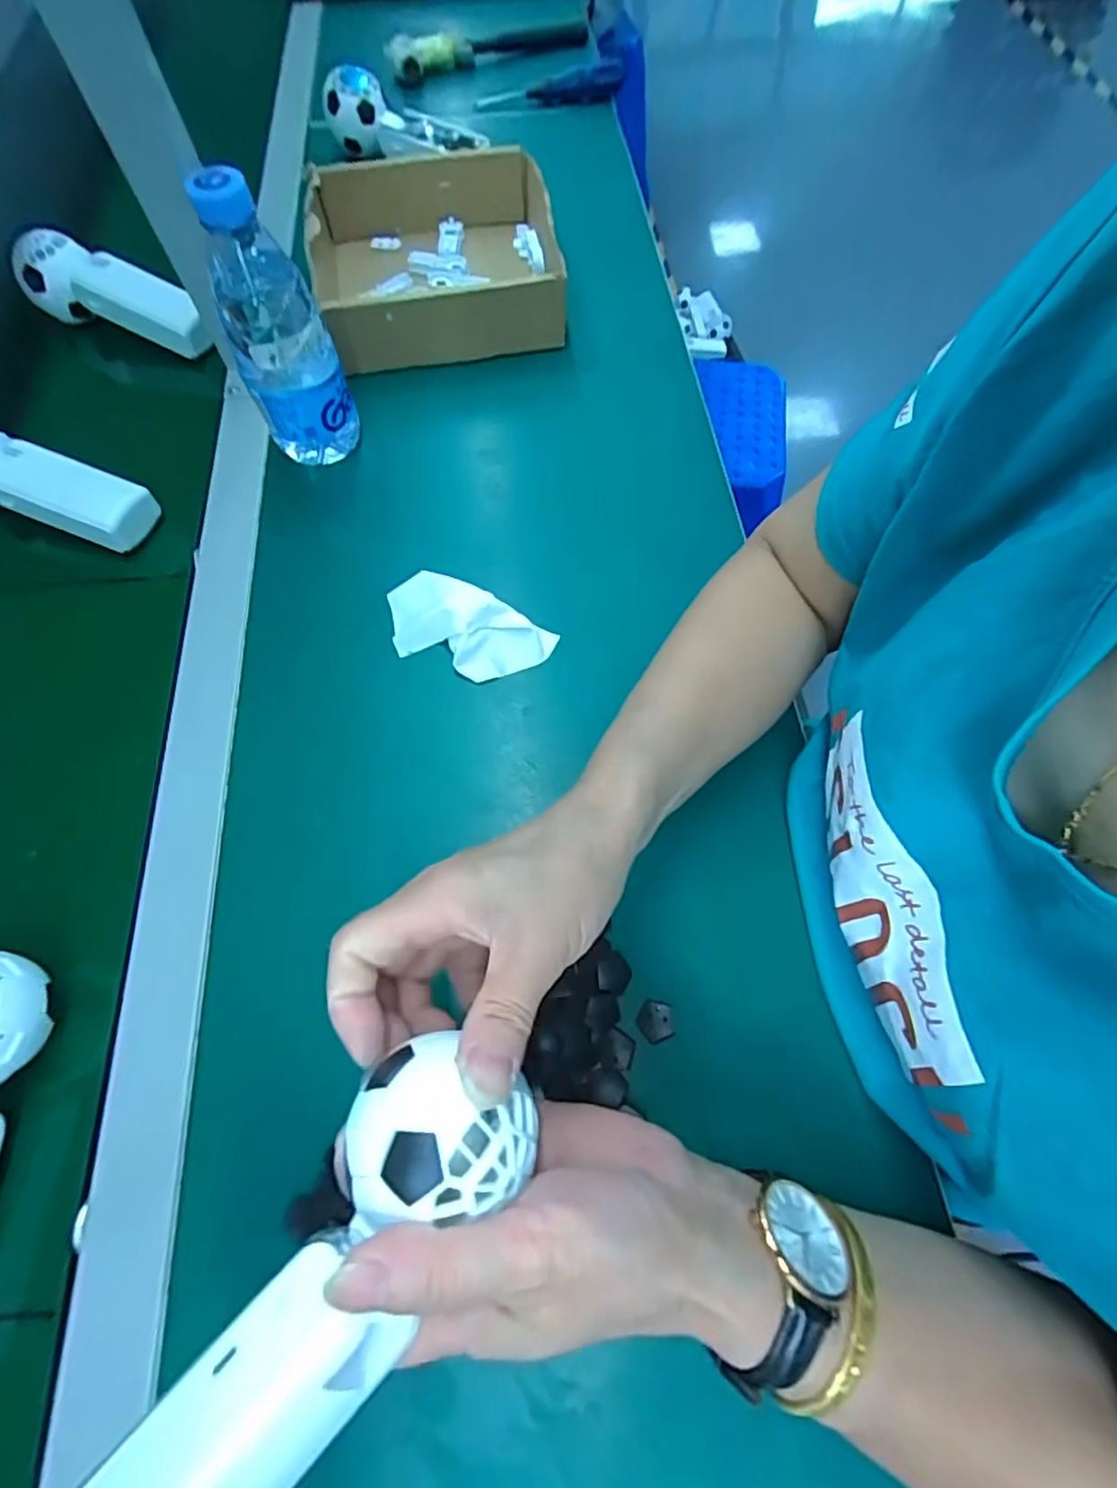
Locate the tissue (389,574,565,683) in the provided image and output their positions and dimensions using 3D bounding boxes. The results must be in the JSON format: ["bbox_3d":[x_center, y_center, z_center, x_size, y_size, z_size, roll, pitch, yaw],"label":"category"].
[{"bbox_3d":[-0.059,-0.074,0.384,0.109,0.017,0.055,20,68,6],"label":"tissue"}]

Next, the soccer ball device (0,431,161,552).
[{"bbox_3d":[-0.365,-0.181,0.420,0.159,0.048,0.049,13,67,8],"label":"soccer ball device"}]

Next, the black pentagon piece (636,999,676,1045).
[{"bbox_3d":[0.049,0.139,0.299,0.018,0.004,0.019,-4,68,-4],"label":"black pentagon piece"}]

